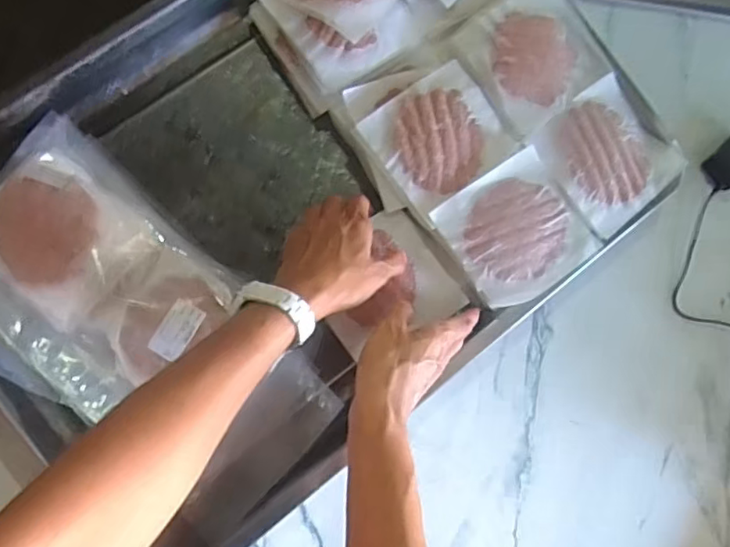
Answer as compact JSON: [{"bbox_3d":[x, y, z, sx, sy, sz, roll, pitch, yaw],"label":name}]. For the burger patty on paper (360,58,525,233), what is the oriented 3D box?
[{"bbox_3d":[0.066,-0.116,0.513,0.109,0.014,0.098,-36,90,-9],"label":"burger patty on paper"}]

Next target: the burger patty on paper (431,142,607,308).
[{"bbox_3d":[0.128,-0.035,0.508,0.107,0.008,0.106,-34,90,-9],"label":"burger patty on paper"}]

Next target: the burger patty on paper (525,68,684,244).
[{"bbox_3d":[0.214,-0.104,0.526,0.108,0.012,0.109,-38,90,-9],"label":"burger patty on paper"}]

